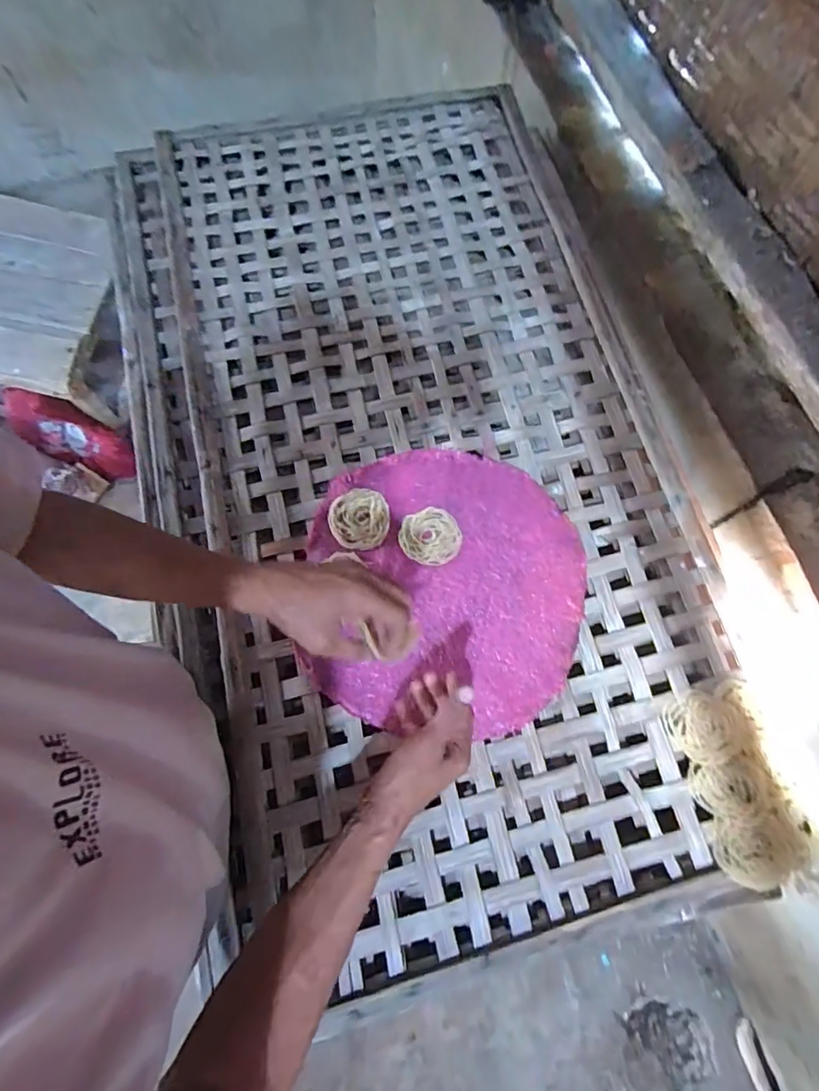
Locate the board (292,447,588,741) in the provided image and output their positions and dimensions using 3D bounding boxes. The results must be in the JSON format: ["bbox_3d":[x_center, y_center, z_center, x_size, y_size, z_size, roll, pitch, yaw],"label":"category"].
[{"bbox_3d":[0.046,0.043,0.642,0.324,0.011,0.336,1,72,-2],"label":"board"}]

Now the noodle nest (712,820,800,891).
[{"bbox_3d":[0.357,0.315,0.542,0.081,0.028,0.056,-1,72,-2],"label":"noodle nest"}]

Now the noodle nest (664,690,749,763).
[{"bbox_3d":[0.330,0.202,0.594,0.082,0.017,0.074,-8,72,-4],"label":"noodle nest"}]

